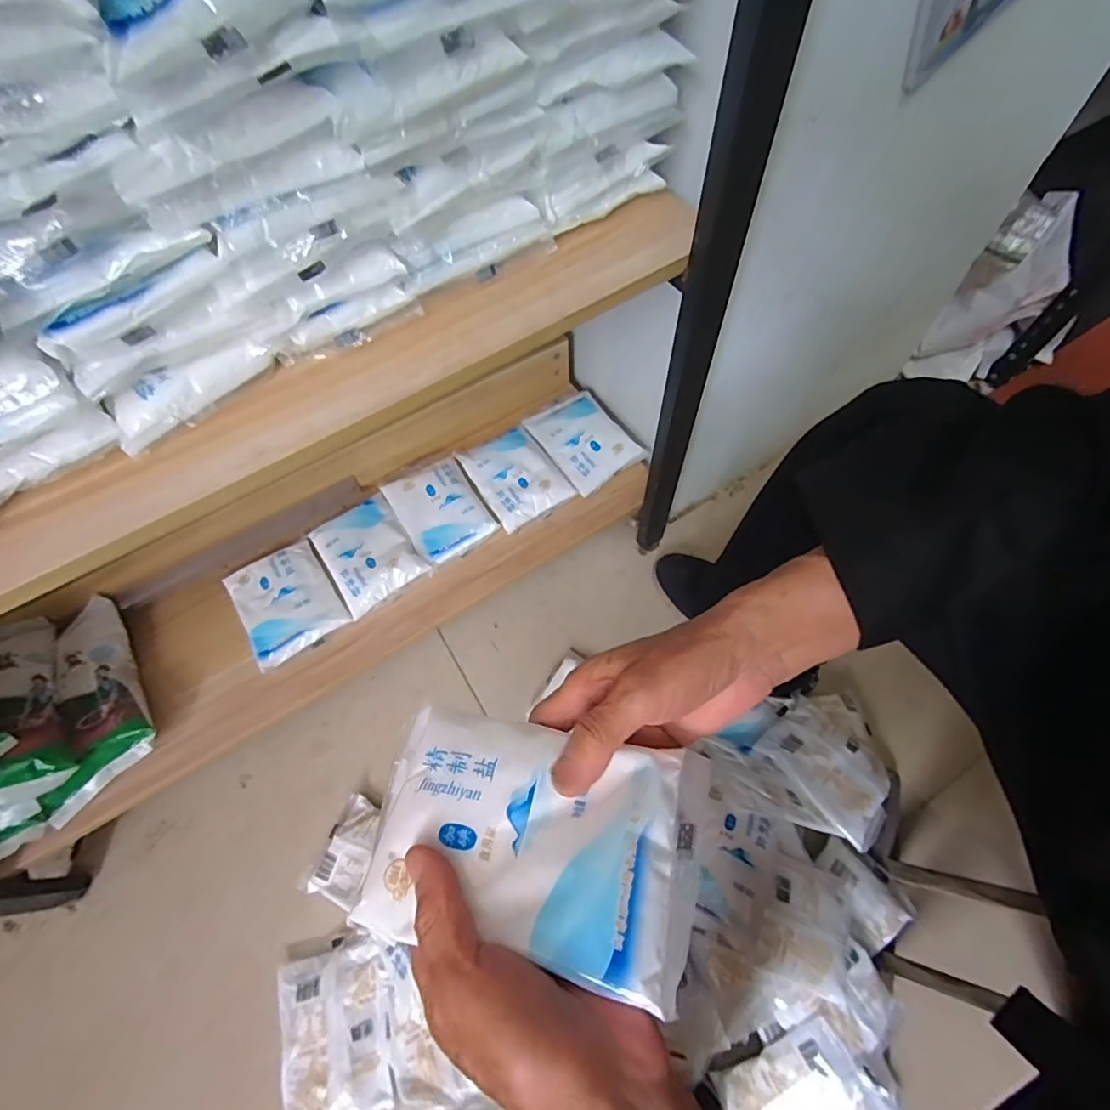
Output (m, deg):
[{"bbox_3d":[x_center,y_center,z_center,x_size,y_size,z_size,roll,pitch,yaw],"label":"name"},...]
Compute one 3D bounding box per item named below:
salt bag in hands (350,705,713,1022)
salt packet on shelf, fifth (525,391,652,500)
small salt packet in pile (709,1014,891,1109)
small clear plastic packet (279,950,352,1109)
[{"bbox_3d":[-0.013,0.140,0.277,0.162,0.028,0.108,5,49,13],"label":"salt bag in hands"},{"bbox_3d":[0.041,-0.171,0.795,0.110,0.020,0.156,-32,67,-13],"label":"salt packet on shelf, fifth"},{"bbox_3d":[0.237,0.537,0.528,0.143,0.023,0.109,-41,65,12],"label":"small salt packet in pile"},{"bbox_3d":[-0.264,0.518,0.589,0.058,0.025,0.140,-19,64,-7],"label":"small clear plastic packet"}]

